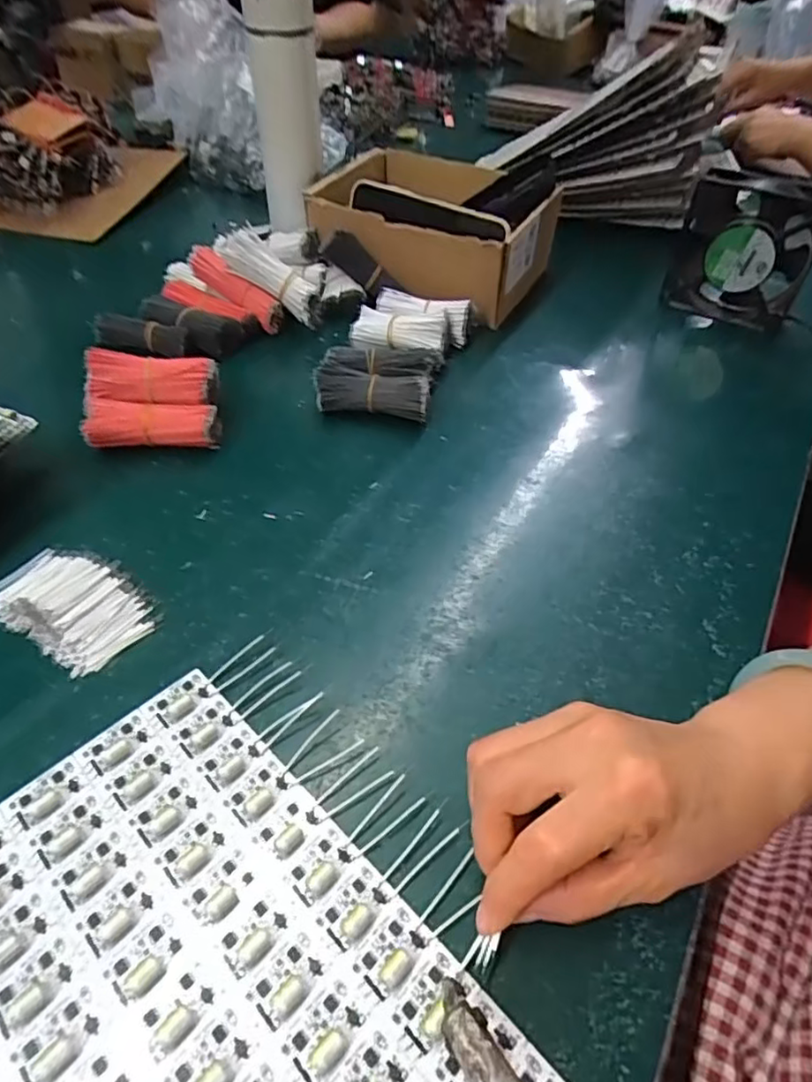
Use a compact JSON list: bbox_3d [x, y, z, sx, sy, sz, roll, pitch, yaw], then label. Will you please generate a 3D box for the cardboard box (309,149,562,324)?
[{"bbox_3d":[0.036,-0.336,0.649,0.240,0.096,0.197,23,50,19],"label":"cardboard box"}]

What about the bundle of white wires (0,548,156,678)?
[{"bbox_3d":[-0.198,0.034,0.349,0.099,0.017,0.053,26,51,20],"label":"bundle of white wires"}]

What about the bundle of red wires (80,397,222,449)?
[{"bbox_3d":[-0.187,-0.084,0.448,0.090,0.033,0.032,-1,47,-4],"label":"bundle of red wires"}]

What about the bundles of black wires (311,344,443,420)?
[{"bbox_3d":[-0.023,-0.133,0.501,0.093,0.034,0.067,9,47,6],"label":"bundles of black wires"}]

